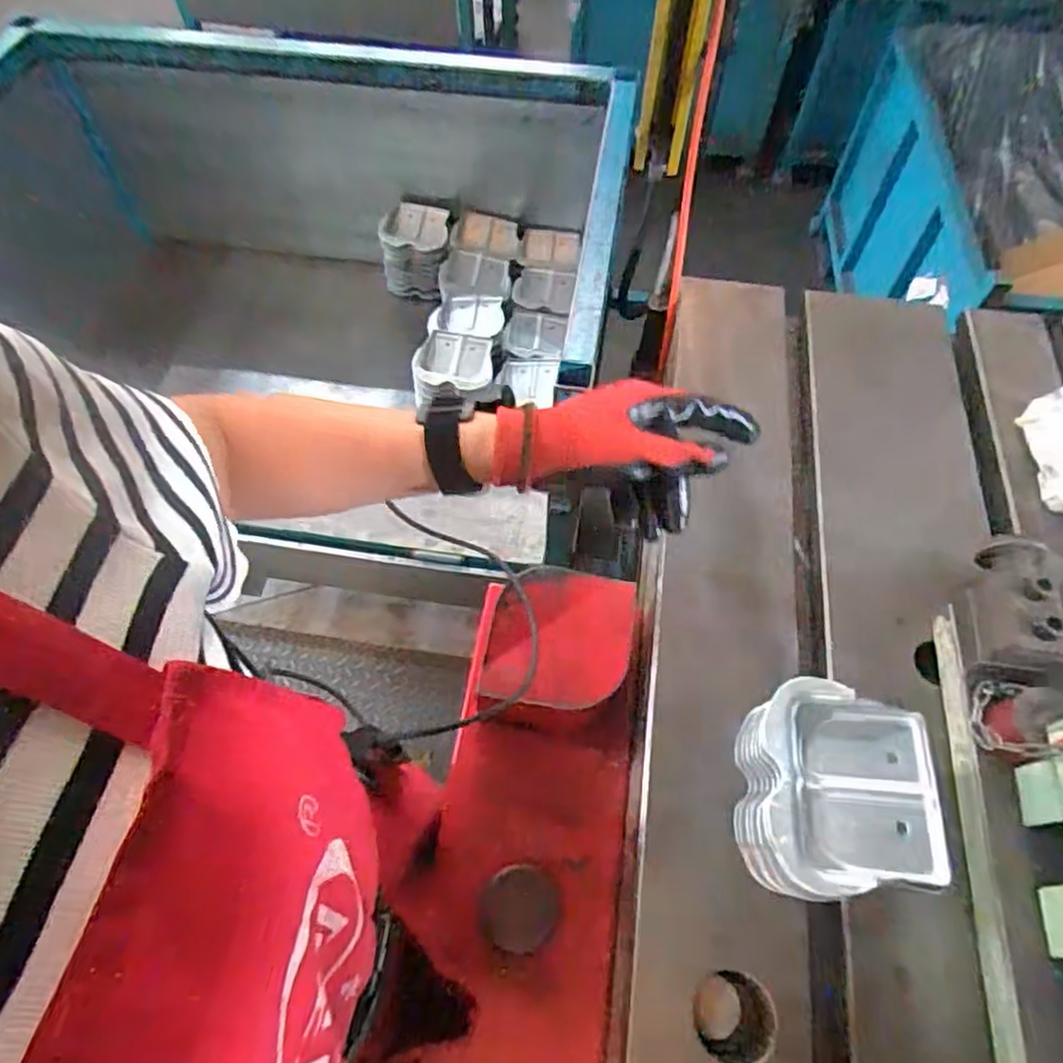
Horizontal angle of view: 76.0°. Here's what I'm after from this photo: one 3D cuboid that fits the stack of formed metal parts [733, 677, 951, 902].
[{"bbox_3d":[0.193,0.179,0.457,0.113,0.106,0.124,8,60,3],"label":"stack of formed metal parts"}]

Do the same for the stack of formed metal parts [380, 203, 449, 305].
[{"bbox_3d":[-0.208,-0.512,1.267,0.122,0.150,0.084,18,61,9],"label":"stack of formed metal parts"}]

